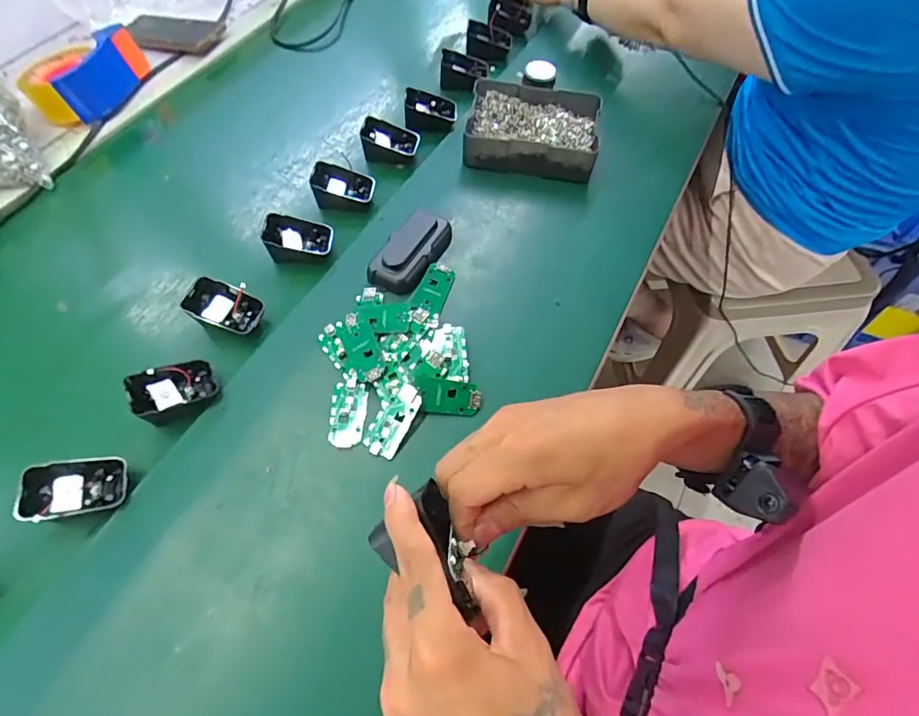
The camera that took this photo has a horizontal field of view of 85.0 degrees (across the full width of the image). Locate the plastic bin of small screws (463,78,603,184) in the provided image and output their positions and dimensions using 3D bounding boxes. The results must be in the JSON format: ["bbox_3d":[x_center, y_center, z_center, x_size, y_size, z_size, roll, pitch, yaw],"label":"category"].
[{"bbox_3d":[0.092,-0.287,0.625,0.158,0.044,0.128,8,62,6],"label":"plastic bin of small screws"}]

